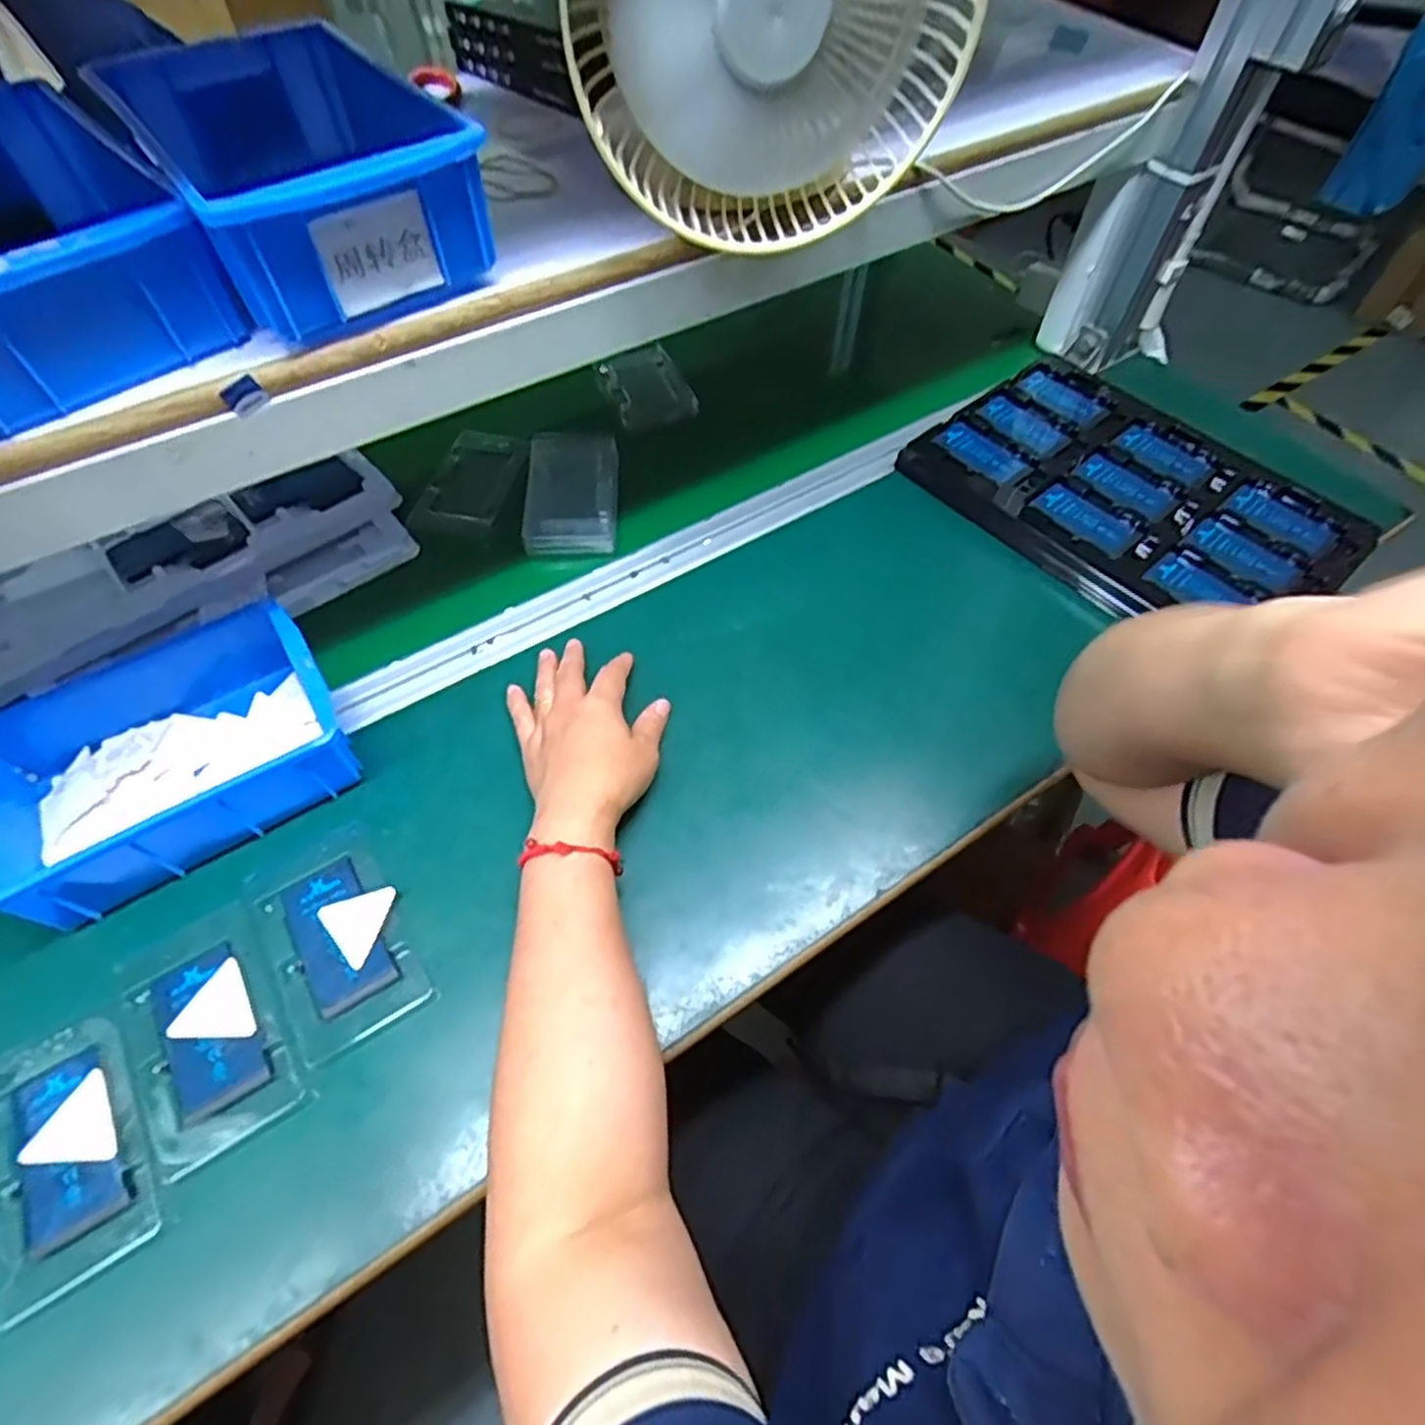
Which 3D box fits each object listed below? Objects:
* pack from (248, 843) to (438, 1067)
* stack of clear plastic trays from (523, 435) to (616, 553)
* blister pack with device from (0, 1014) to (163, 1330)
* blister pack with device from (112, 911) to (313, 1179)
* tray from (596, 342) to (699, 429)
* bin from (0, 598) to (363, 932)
[{"bbox_3d":[-0.222,0.139,0.429,0.075,0.015,0.110,-29,62,-18],"label":"pack"},{"bbox_3d":[-0.122,-0.192,0.634,0.076,0.036,0.126,-2,57,-2],"label":"stack of clear plastic trays"},{"bbox_3d":[-0.334,0.225,0.375,0.069,0.010,0.126,-27,61,-17],"label":"blister pack with device"},{"bbox_3d":[-0.282,0.180,0.404,0.076,0.011,0.124,-31,62,-19],"label":"blister pack with device"},{"bbox_3d":[-0.067,-0.328,0.729,0.075,0.018,0.112,-15,58,-10],"label":"tray"},{"bbox_3d":[-0.346,0.022,0.462,0.196,0.065,0.149,-29,62,-18],"label":"bin"}]

